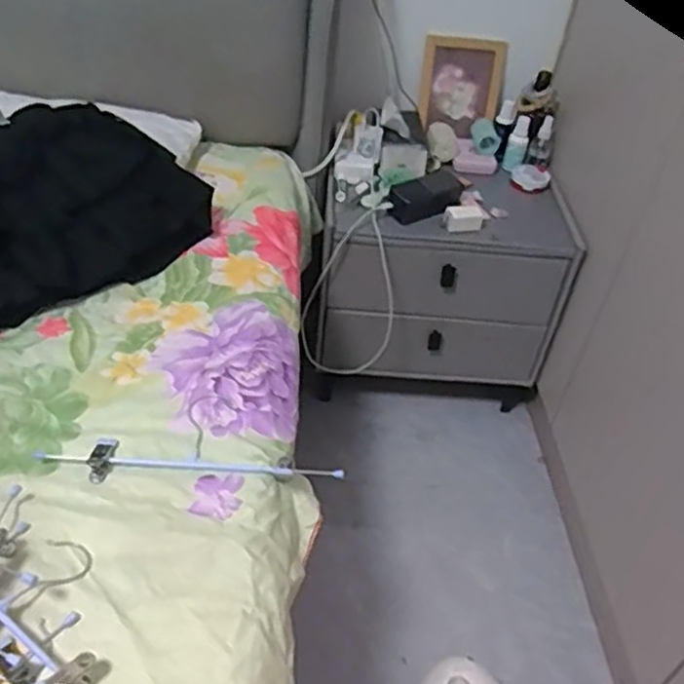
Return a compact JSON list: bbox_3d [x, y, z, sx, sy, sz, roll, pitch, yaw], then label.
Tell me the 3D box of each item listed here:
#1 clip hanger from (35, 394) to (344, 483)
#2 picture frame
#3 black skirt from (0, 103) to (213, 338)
[{"bbox_3d":[-0.153,0.096,0.726,0.299,0.020,0.104,2,41,-6],"label":"clip hanger"},{"bbox_3d":[0.223,-0.479,1.313,0.146,0.170,0.015,7,30,4],"label":"picture frame"},{"bbox_3d":[-0.460,-0.164,0.875,0.540,0.164,0.284,-21,48,-28],"label":"black skirt"}]

